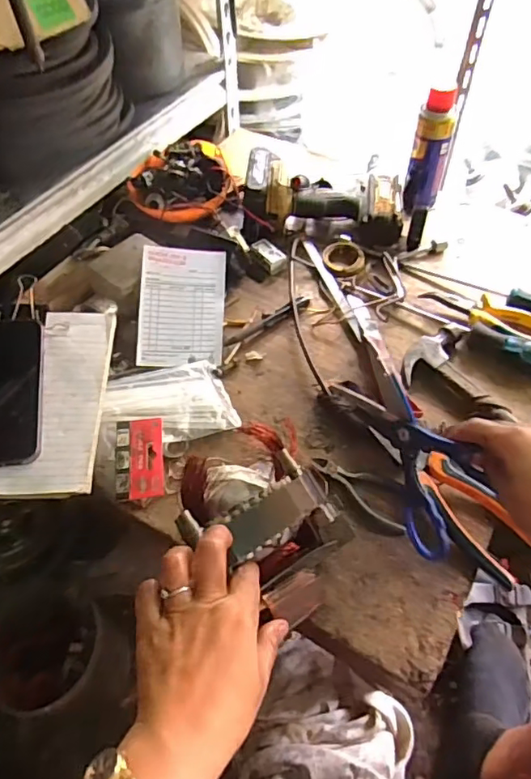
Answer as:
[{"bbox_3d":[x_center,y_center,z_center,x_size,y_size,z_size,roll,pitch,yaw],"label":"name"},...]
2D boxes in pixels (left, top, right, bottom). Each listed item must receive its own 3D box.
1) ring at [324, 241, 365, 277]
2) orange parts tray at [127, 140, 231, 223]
[{"bbox_3d":[0.105,-0.176,0.737,0.054,0.010,0.061,4,54,3],"label":"ring"},{"bbox_3d":[-0.124,-0.305,0.780,0.140,0.047,0.151,-6,54,-4],"label":"orange parts tray"}]

